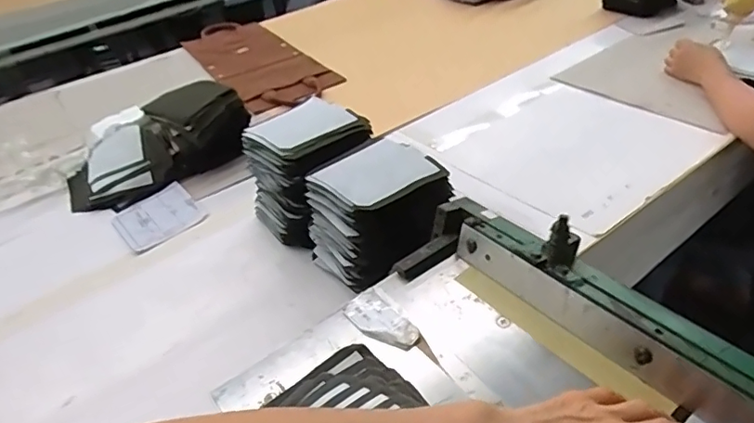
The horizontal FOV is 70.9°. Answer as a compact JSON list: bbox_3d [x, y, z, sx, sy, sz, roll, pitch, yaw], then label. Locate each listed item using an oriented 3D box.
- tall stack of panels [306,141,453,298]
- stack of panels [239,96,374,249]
[{"bbox_3d":[0.000,-0.007,0.712,0.164,0.125,0.128,-27,42,-22],"label":"tall stack of panels"},{"bbox_3d":[-0.102,-0.059,0.802,0.143,0.158,0.166,27,50,36],"label":"stack of panels"}]

